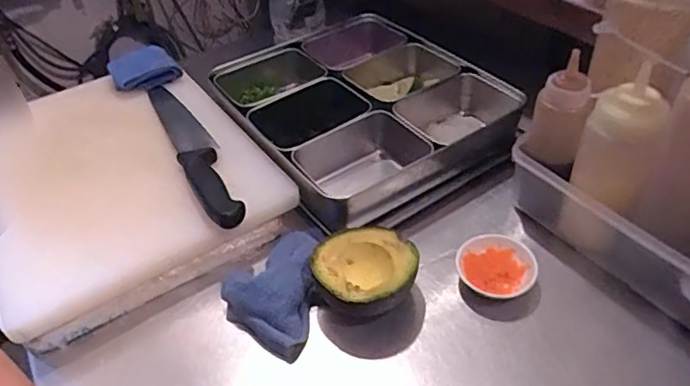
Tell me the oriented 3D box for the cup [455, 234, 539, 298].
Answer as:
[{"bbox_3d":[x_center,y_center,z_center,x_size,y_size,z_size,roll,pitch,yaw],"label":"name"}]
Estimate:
[{"bbox_3d":[0.145,0.074,0.522,0.072,0.031,0.065,1,42,7],"label":"cup"}]

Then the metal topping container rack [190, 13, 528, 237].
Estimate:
[{"bbox_3d":[0.002,-0.129,0.720,0.293,0.084,0.430,-26,46,-22],"label":"metal topping container rack"}]

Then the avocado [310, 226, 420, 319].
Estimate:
[{"bbox_3d":[0.018,0.078,0.511,0.087,0.052,0.086,-3,42,3],"label":"avocado"}]

